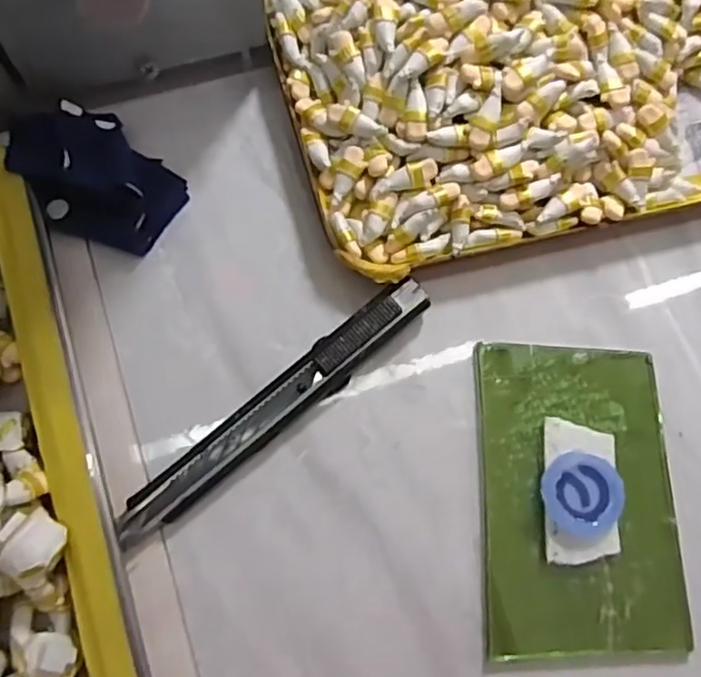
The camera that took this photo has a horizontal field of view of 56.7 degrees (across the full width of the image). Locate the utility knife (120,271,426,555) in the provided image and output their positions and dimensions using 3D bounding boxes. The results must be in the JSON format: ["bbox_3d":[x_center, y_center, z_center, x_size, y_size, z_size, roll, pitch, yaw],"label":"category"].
[{"bbox_3d":[-0.025,0.024,0.224,0.128,0.011,0.016,-40,83,-10],"label":"utility knife"}]

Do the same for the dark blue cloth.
[{"bbox_3d":[-0.092,-0.059,0.232,0.057,0.027,0.042,40,78,6],"label":"dark blue cloth"}]

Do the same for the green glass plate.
[{"bbox_3d":[0.079,0.054,0.223,0.066,0.009,0.103,1,78,-3],"label":"green glass plate"}]

